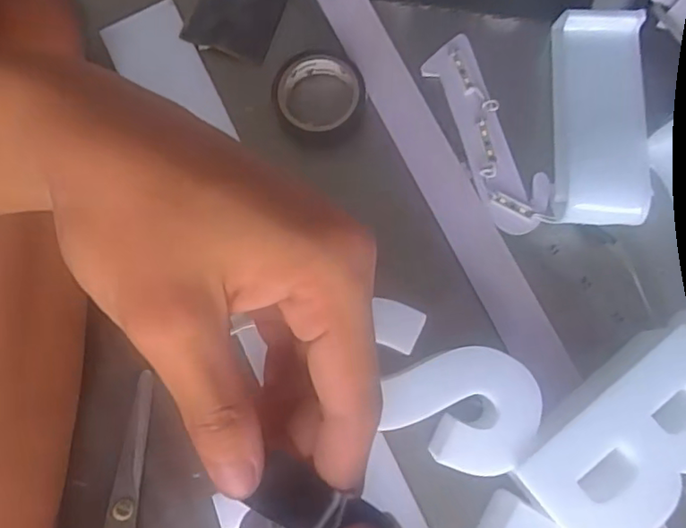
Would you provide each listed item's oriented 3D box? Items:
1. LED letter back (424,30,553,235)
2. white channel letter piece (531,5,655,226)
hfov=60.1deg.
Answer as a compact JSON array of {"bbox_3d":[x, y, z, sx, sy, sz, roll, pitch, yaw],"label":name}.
[{"bbox_3d":[0.083,-0.075,0.348,0.036,0.018,0.120,-23,80,-3],"label":"LED letter back"},{"bbox_3d":[0.139,-0.080,0.329,0.047,0.040,0.120,5,80,2],"label":"white channel letter piece"}]

